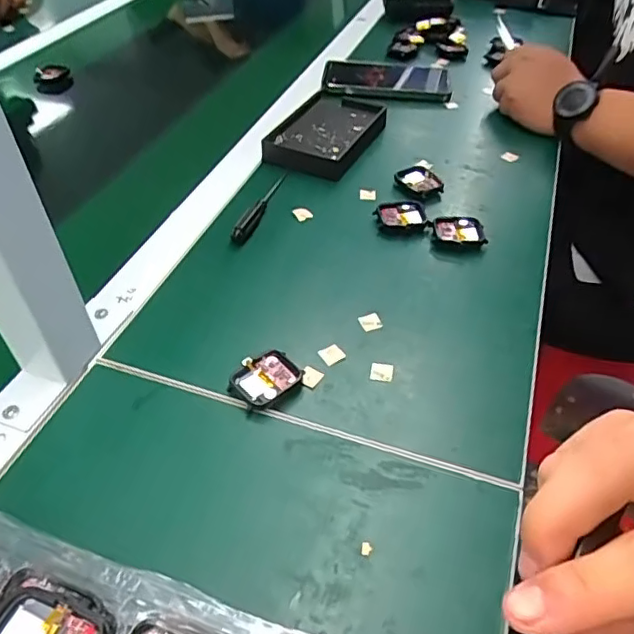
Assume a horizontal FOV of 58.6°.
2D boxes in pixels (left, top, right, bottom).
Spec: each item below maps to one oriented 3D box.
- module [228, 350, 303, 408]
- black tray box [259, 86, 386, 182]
[{"bbox_3d":[-0.036,0.043,0.388,0.037,0.014,0.043,33,54,29],"label":"module"},{"bbox_3d":[0.015,-0.208,0.631,0.092,0.024,0.160,18,48,18],"label":"black tray box"}]

